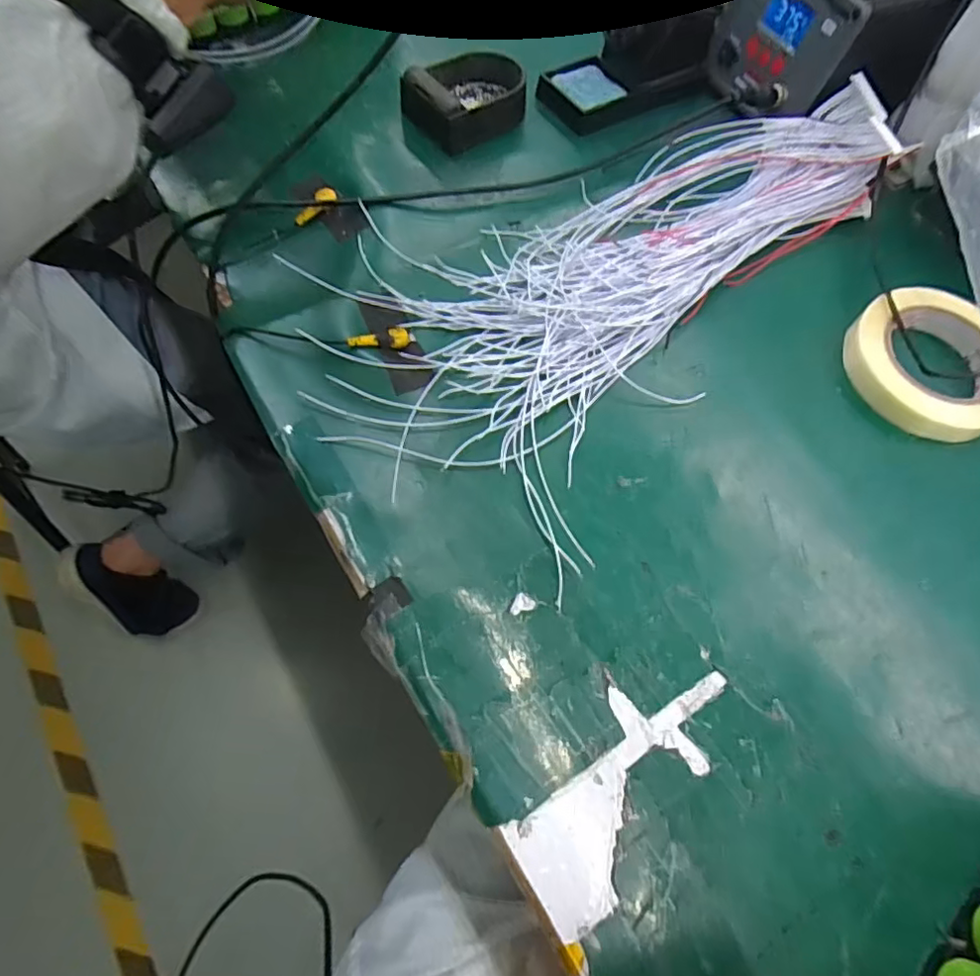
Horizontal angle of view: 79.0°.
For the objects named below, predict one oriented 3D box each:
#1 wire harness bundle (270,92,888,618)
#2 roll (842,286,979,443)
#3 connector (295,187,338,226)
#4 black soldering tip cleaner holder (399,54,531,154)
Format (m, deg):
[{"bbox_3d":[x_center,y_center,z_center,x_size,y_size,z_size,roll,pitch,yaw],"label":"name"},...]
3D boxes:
[{"bbox_3d":[0.084,-0.188,0.450,0.277,0.050,0.483,37,68,14],"label":"wire harness bundle"},{"bbox_3d":[0.321,-0.091,0.429,0.117,0.030,0.117,1,65,-2],"label":"roll"},{"bbox_3d":[-0.138,-0.222,0.469,0.013,0.006,0.042,29,66,11],"label":"connector"},{"bbox_3d":[-0.015,-0.345,0.526,0.101,0.033,0.086,-34,71,-16],"label":"black soldering tip cleaner holder"}]

